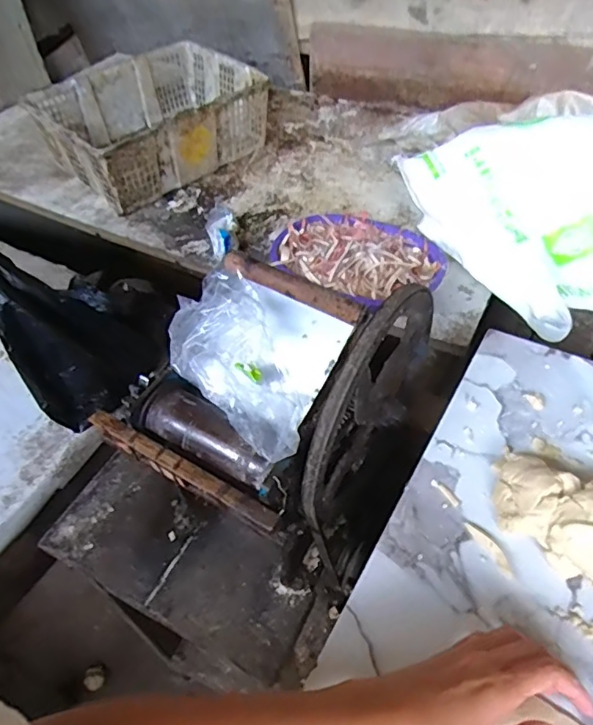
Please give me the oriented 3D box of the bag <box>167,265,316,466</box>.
[{"bbox_3d":[-0.042,0.000,0.550,0.137,0.062,0.206,-24,72,-19],"label":"bag"}]

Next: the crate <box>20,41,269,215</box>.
[{"bbox_3d":[-0.338,-0.571,1.290,0.464,0.158,0.348,-36,57,-25],"label":"crate"}]

